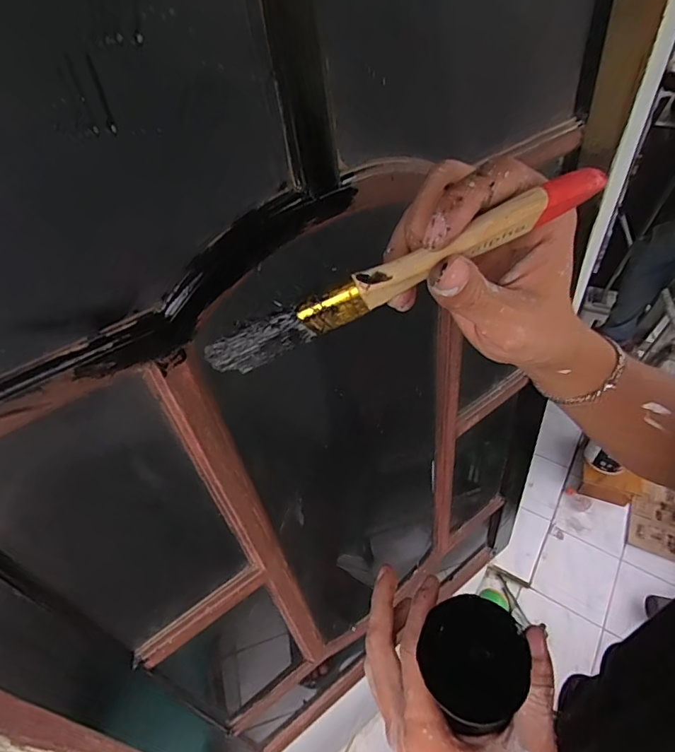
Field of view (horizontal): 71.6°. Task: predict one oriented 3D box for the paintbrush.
[{"bbox_3d":[0.024,-0.040,0.190,0.168,0.017,0.009,-25,46,7],"label":"paintbrush"}]

